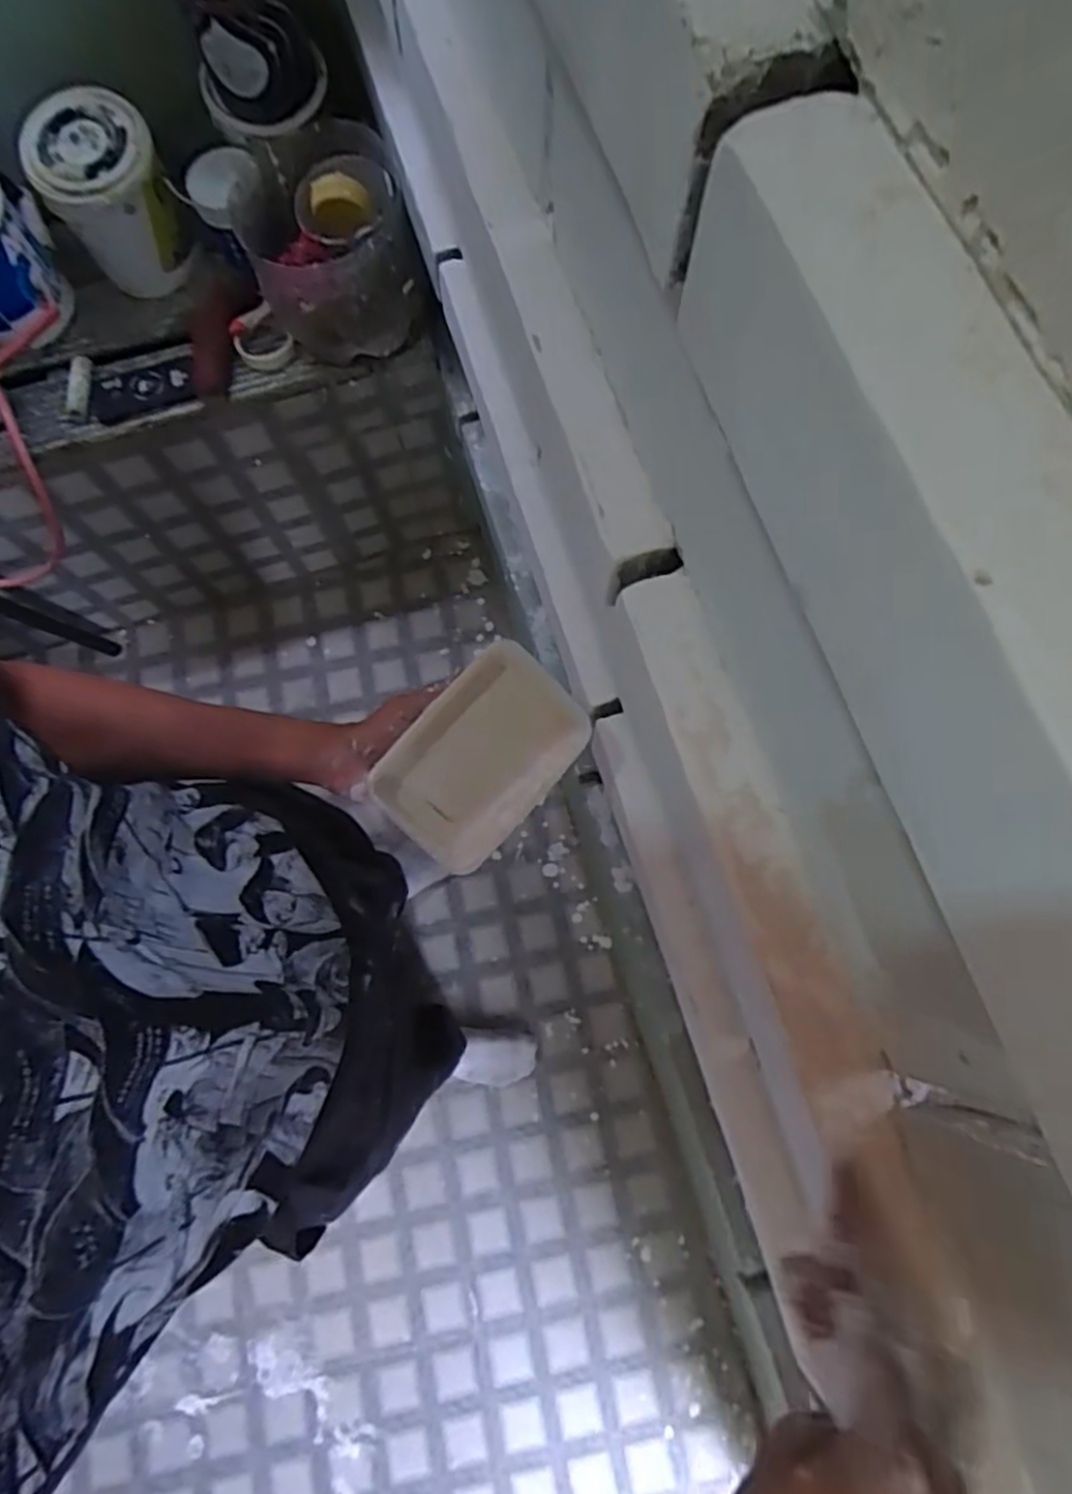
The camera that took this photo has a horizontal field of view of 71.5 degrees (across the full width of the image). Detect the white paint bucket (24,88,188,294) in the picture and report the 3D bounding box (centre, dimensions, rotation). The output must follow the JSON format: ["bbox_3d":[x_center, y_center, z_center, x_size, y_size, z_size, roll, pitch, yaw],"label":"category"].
[{"bbox_3d":[-0.628,-0.818,1.107,0.168,0.211,0.168,0,75,1],"label":"white paint bucket"}]

